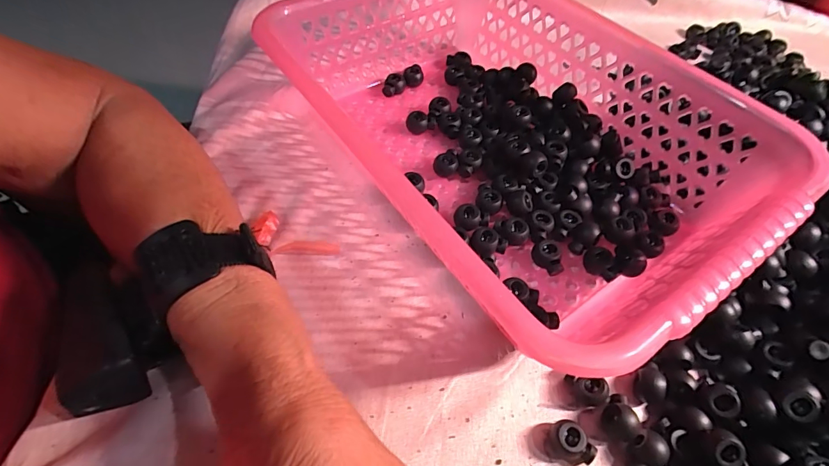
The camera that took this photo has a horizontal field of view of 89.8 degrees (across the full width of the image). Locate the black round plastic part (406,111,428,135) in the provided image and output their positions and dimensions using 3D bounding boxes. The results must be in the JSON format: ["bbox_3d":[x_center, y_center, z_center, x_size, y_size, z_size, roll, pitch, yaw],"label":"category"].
[{"bbox_3d":[0.002,-0.087,0.325,0.017,0.016,0.014,5,56,-2],"label":"black round plastic part"}]

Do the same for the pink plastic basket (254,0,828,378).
[{"bbox_3d":[0.061,-0.071,0.285,0.202,0.085,0.311,-27,62,-21],"label":"pink plastic basket"}]

